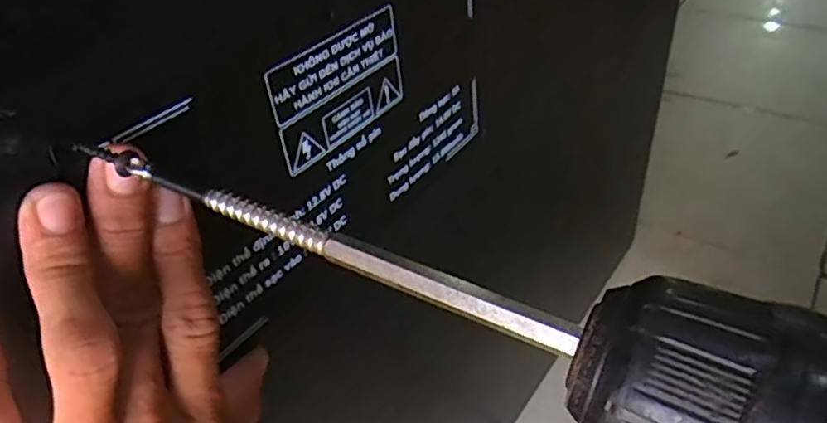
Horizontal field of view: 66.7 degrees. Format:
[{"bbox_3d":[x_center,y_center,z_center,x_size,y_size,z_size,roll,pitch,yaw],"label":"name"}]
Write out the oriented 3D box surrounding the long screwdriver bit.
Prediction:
[{"bbox_3d":[-0.019,0.007,0.148,0.119,0.005,0.005,19,44,21],"label":"long screwdriver bit"}]

